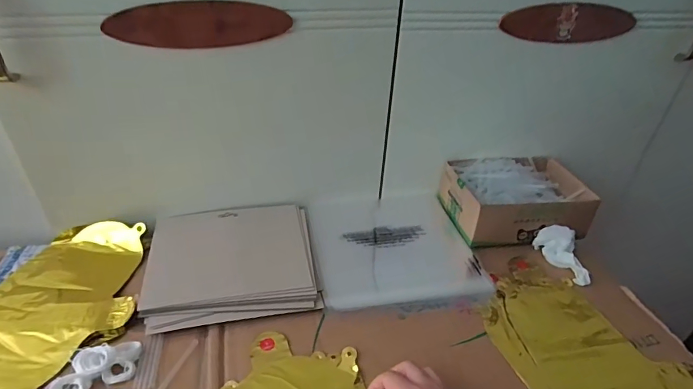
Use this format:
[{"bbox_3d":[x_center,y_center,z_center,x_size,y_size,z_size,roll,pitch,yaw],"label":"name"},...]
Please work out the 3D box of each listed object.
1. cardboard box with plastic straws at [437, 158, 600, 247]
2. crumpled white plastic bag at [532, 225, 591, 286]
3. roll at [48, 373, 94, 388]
[{"bbox_3d":[0.250,0.004,0.639,0.191,0.073,0.143,-3,36,-9],"label":"cardboard box with plastic straws"},{"bbox_3d":[0.292,0.081,0.567,0.045,0.028,0.087,-8,51,-15],"label":"crumpled white plastic bag"},{"bbox_3d":[-0.258,0.181,0.398,0.033,0.008,0.029,10,36,9],"label":"roll"}]

